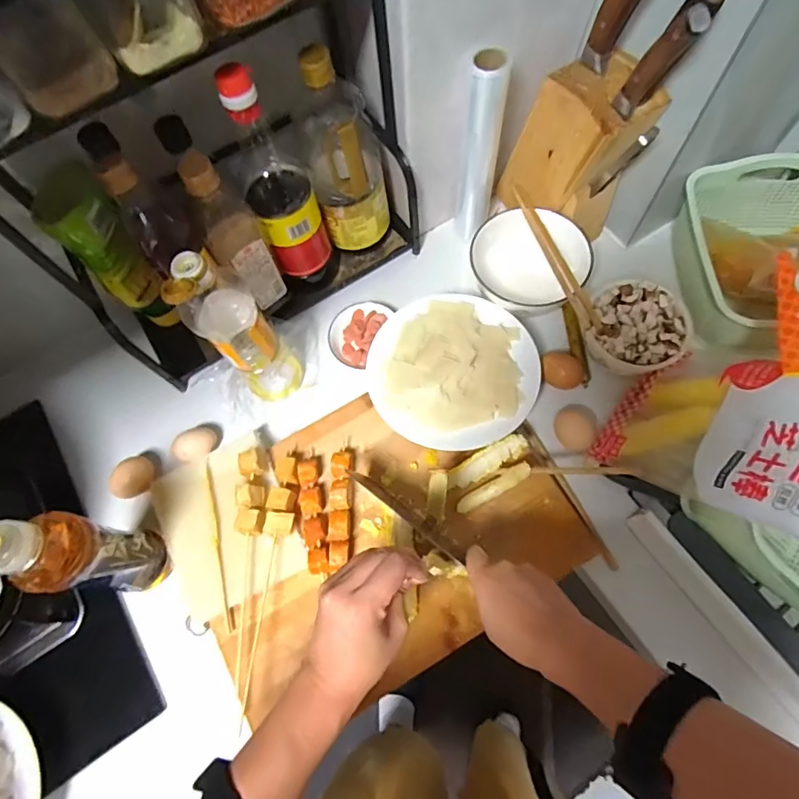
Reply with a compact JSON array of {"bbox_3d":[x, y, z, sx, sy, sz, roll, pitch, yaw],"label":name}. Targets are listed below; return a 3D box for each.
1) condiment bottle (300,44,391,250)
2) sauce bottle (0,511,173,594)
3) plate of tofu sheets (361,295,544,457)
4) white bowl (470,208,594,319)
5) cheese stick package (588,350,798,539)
[{"bbox_3d":[-0.063,-0.294,0.586,0.087,0.218,0.091,-5,68,1],"label":"condiment bottle"},{"bbox_3d":[-0.301,0.153,0.472,0.053,0.212,0.064,6,69,5],"label":"sauce bottle"},{"bbox_3d":[0.066,-0.035,0.601,0.200,0.048,0.194,-1,68,3],"label":"plate of tofu sheets"},{"bbox_3d":[0.171,-0.173,0.636,0.145,0.061,0.139,-1,68,3],"label":"white bowl"},{"bbox_3d":[0.337,0.021,0.485,0.183,0.041,0.233,-48,29,-12],"label":"cheese stick package"}]

